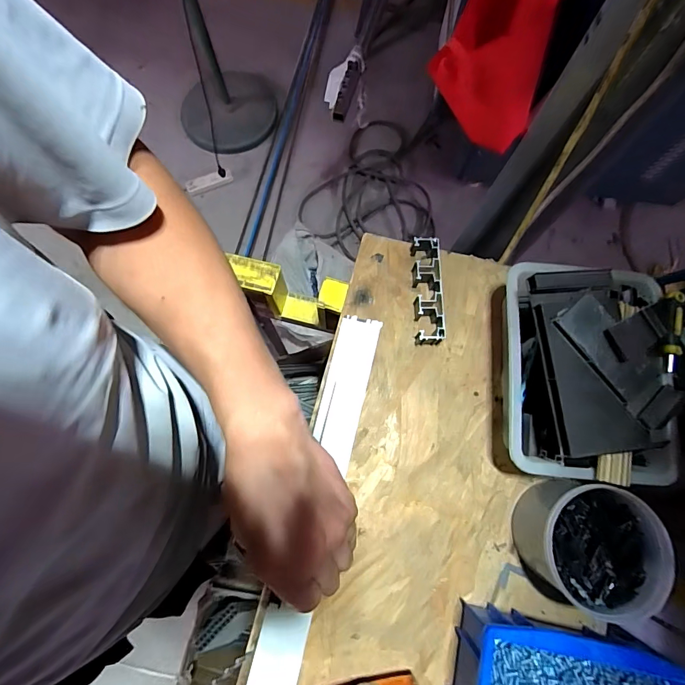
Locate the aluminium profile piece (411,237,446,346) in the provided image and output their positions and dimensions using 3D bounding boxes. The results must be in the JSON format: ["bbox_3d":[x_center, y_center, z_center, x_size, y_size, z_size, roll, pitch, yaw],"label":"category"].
[{"bbox_3d":[0.109,-0.066,0.497,0.033,0.036,0.134,0,76,0],"label":"aluminium profile piece"}]

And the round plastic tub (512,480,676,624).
[{"bbox_3d":[0.250,0.206,0.407,0.114,0.081,0.113,0,76,0],"label":"round plastic tub"}]

